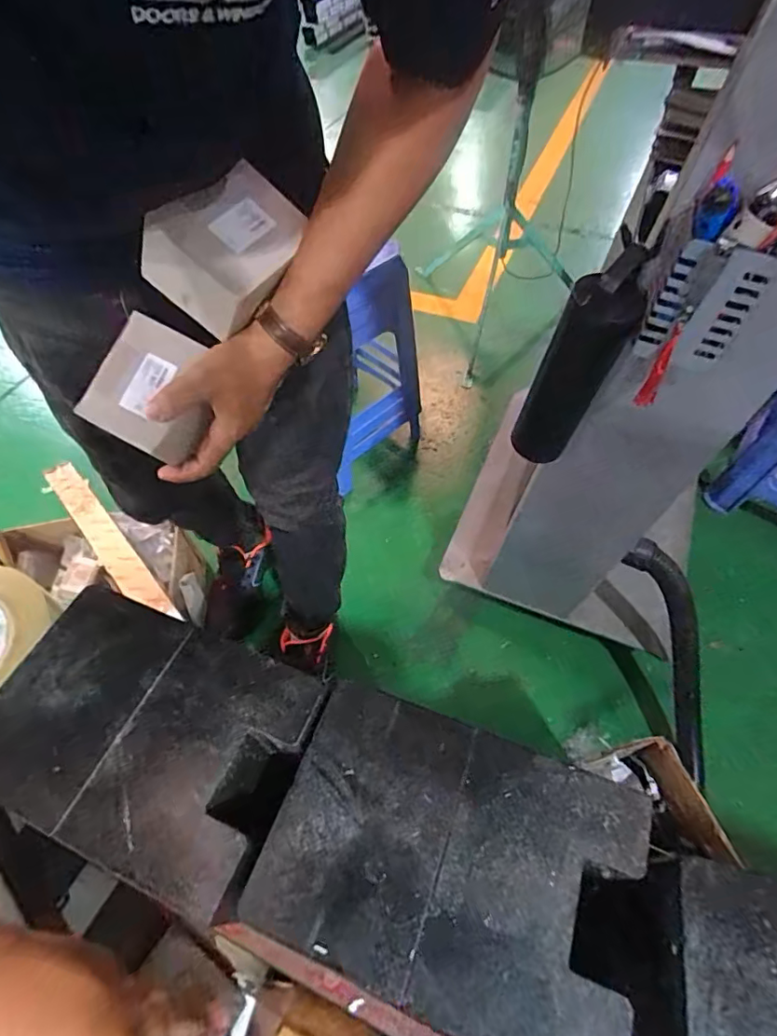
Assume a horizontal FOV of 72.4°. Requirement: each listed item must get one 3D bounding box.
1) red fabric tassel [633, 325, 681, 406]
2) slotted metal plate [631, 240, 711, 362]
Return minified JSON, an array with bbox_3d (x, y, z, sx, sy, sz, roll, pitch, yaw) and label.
[{"bbox_3d":[0.250,-0.137,0.489,0.016,0.081,0.012,25,58,17],"label":"red fabric tassel"},{"bbox_3d":[0.241,-0.185,0.457,0.021,0.104,0.016,27,59,18],"label":"slotted metal plate"}]

